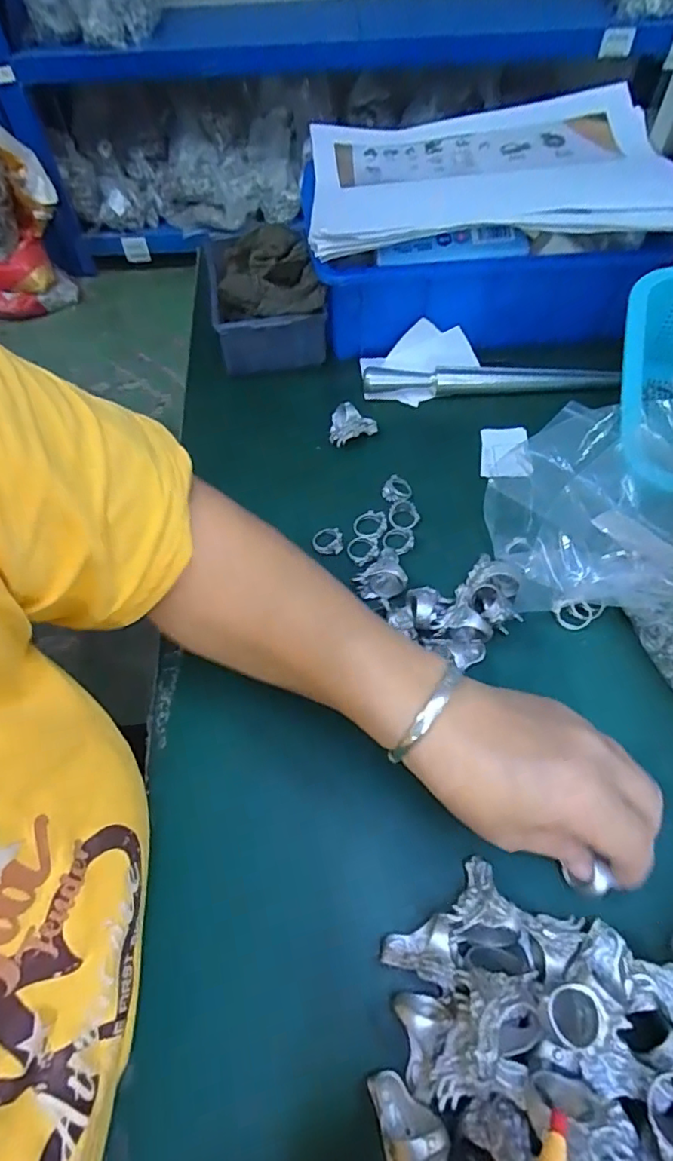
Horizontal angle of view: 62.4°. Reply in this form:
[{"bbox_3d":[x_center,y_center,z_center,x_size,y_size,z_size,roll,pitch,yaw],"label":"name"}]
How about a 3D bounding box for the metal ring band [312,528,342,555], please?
[{"bbox_3d":[-0.007,-0.029,0.398,0.022,0.007,0.019,4,58,4],"label":"metal ring band"}]

